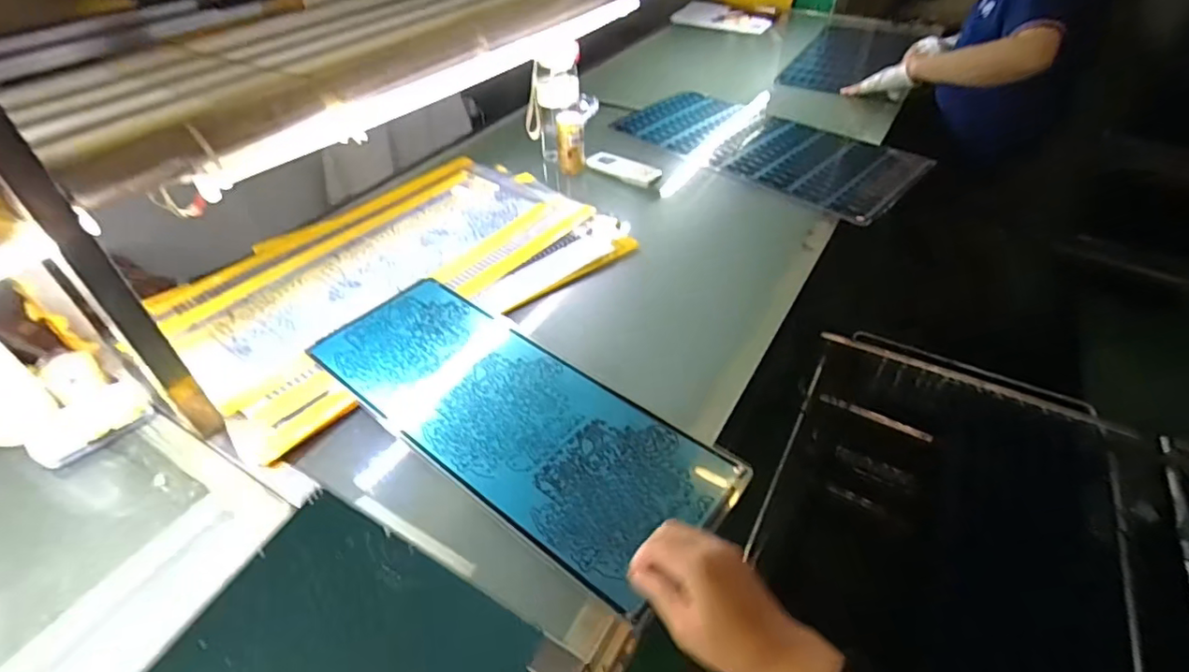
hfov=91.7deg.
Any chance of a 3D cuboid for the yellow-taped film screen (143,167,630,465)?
[{"bbox_3d":[-0.300,-0.119,0.916,0.638,0.022,0.457,-32,51,-30],"label":"yellow-taped film screen"}]

